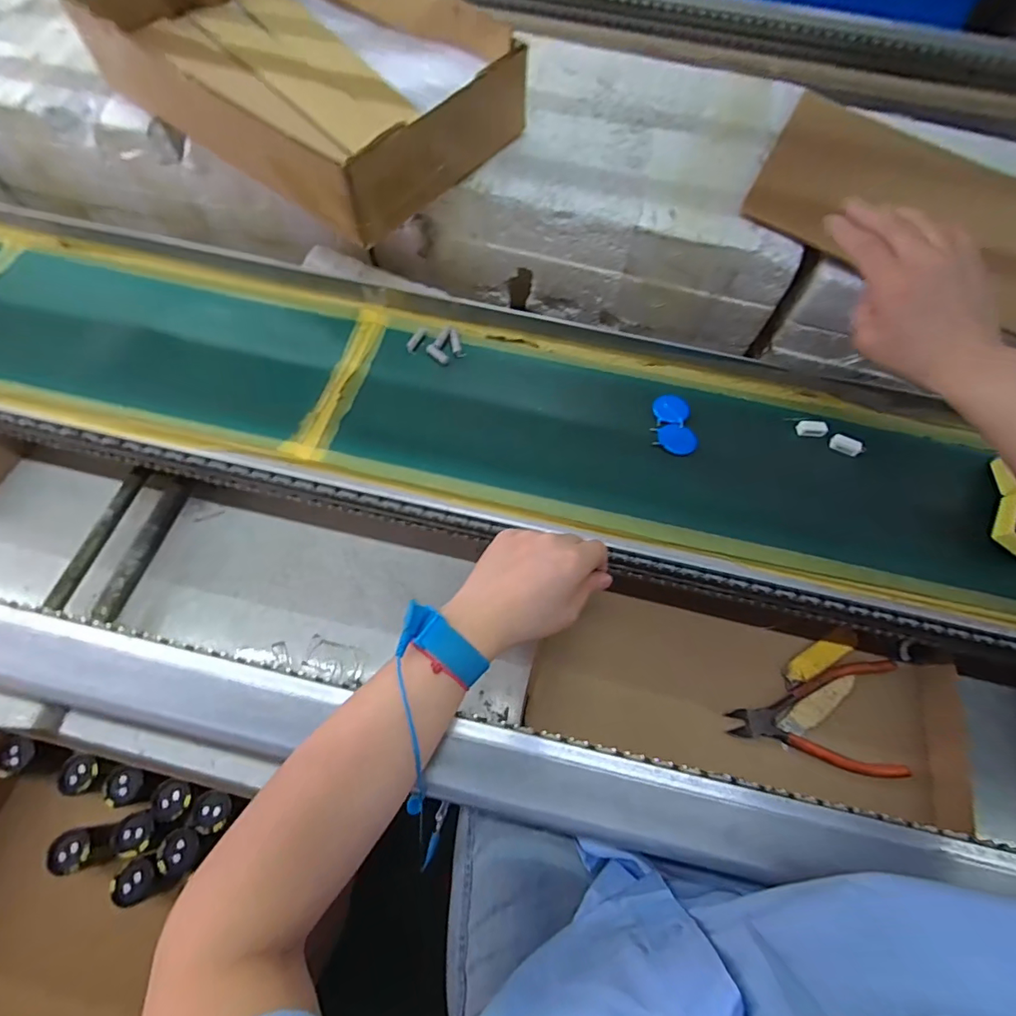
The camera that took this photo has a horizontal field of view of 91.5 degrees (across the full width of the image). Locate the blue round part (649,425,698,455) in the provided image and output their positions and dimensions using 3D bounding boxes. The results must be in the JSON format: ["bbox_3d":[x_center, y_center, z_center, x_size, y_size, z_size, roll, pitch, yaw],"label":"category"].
[{"bbox_3d":[0.146,-0.061,0.433,0.038,0.006,0.029,8,64,1],"label":"blue round part"}]

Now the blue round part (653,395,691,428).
[{"bbox_3d":[0.148,-0.089,0.449,0.030,0.007,0.036,10,64,2],"label":"blue round part"}]

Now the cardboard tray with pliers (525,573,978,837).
[{"bbox_3d":[0.206,0.166,0.446,0.364,0.046,0.145,12,64,3],"label":"cardboard tray with pliers"}]

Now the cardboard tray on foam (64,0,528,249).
[{"bbox_3d":[-0.195,-0.427,0.481,0.359,0.089,0.247,34,67,13],"label":"cardboard tray on foam"}]

